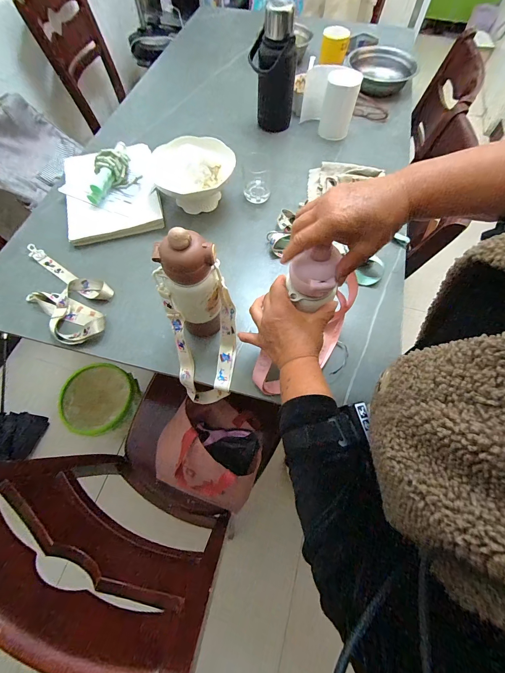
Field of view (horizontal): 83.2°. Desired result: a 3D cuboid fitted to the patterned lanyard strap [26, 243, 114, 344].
[{"bbox_3d":[-0.397,-0.087,0.575,0.269,0.027,0.138,27,68,11],"label":"patterned lanyard strap"}]

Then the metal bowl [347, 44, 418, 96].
[{"bbox_3d":[0.406,-0.832,0.897,0.211,0.052,0.229,0,65,-1],"label":"metal bowl"}]

